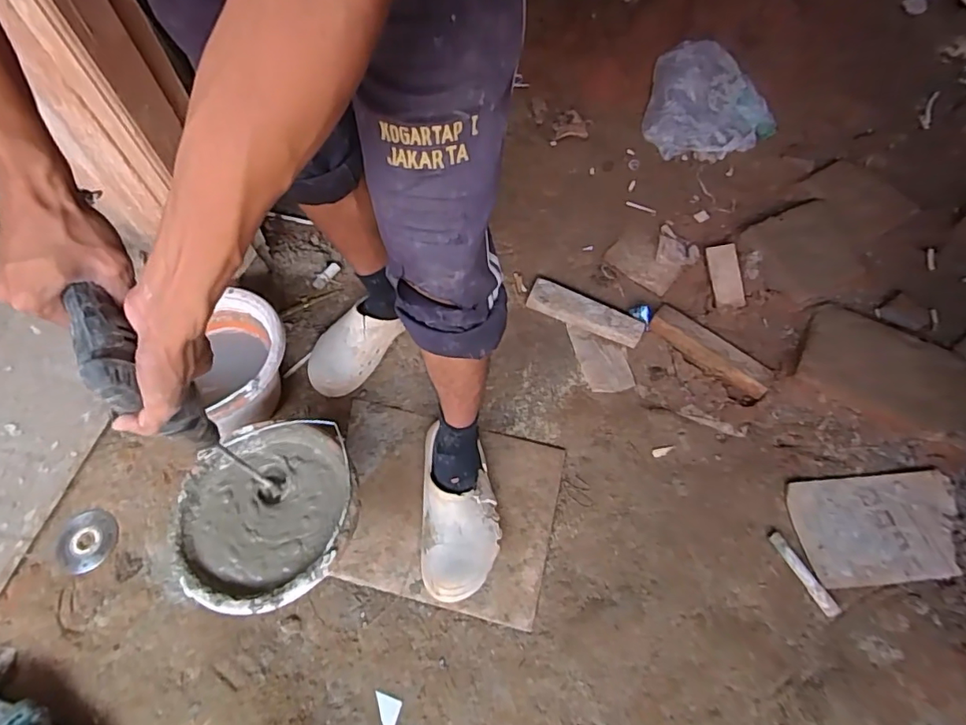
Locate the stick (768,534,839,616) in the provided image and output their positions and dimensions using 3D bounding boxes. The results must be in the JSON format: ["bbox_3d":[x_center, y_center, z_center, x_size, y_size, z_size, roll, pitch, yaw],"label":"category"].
[{"bbox_3d":[0.515,0.338,0.837,0.022,0.015,0.137,-25,66,-12],"label":"stick"}]

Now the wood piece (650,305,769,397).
[{"bbox_3d":[0.450,-0.031,1.029,0.246,0.027,0.074,38,69,17],"label":"wood piece"}]

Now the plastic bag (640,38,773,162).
[{"bbox_3d":[0.566,-0.647,1.290,0.332,0.067,0.269,-7,92,-9],"label":"plastic bag"}]

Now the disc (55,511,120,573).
[{"bbox_3d":[-0.629,0.283,0.831,0.088,0.012,0.087,0,63,0],"label":"disc"}]

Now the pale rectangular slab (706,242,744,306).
[{"bbox_3d":[0.515,-0.186,1.111,0.058,0.012,0.140,-9,74,26],"label":"pale rectangular slab"}]

